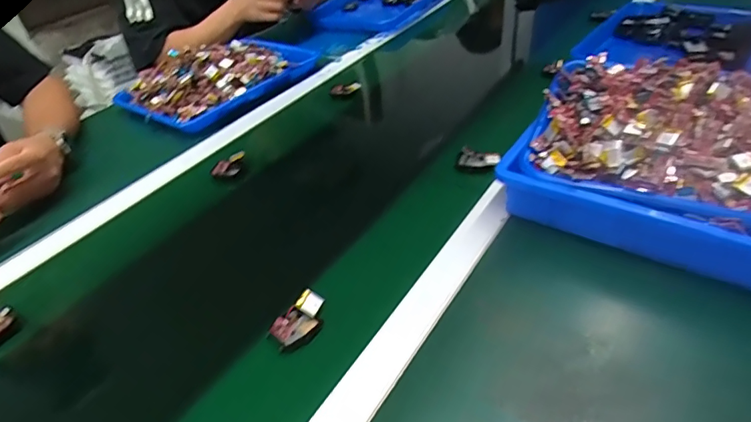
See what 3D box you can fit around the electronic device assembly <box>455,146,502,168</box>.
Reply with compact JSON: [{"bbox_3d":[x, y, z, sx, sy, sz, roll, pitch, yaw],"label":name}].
[{"bbox_3d":[0.137,-0.071,0.651,0.059,0.027,0.010,10,38,22],"label":"electronic device assembly"}]

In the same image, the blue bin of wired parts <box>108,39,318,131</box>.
[{"bbox_3d":[-0.289,-0.263,0.924,0.215,0.069,0.342,23,45,36],"label":"blue bin of wired parts"}]

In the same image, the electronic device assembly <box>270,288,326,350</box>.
[{"bbox_3d":[-0.071,0.103,0.462,0.055,0.027,0.032,-26,39,-26],"label":"electronic device assembly"}]

